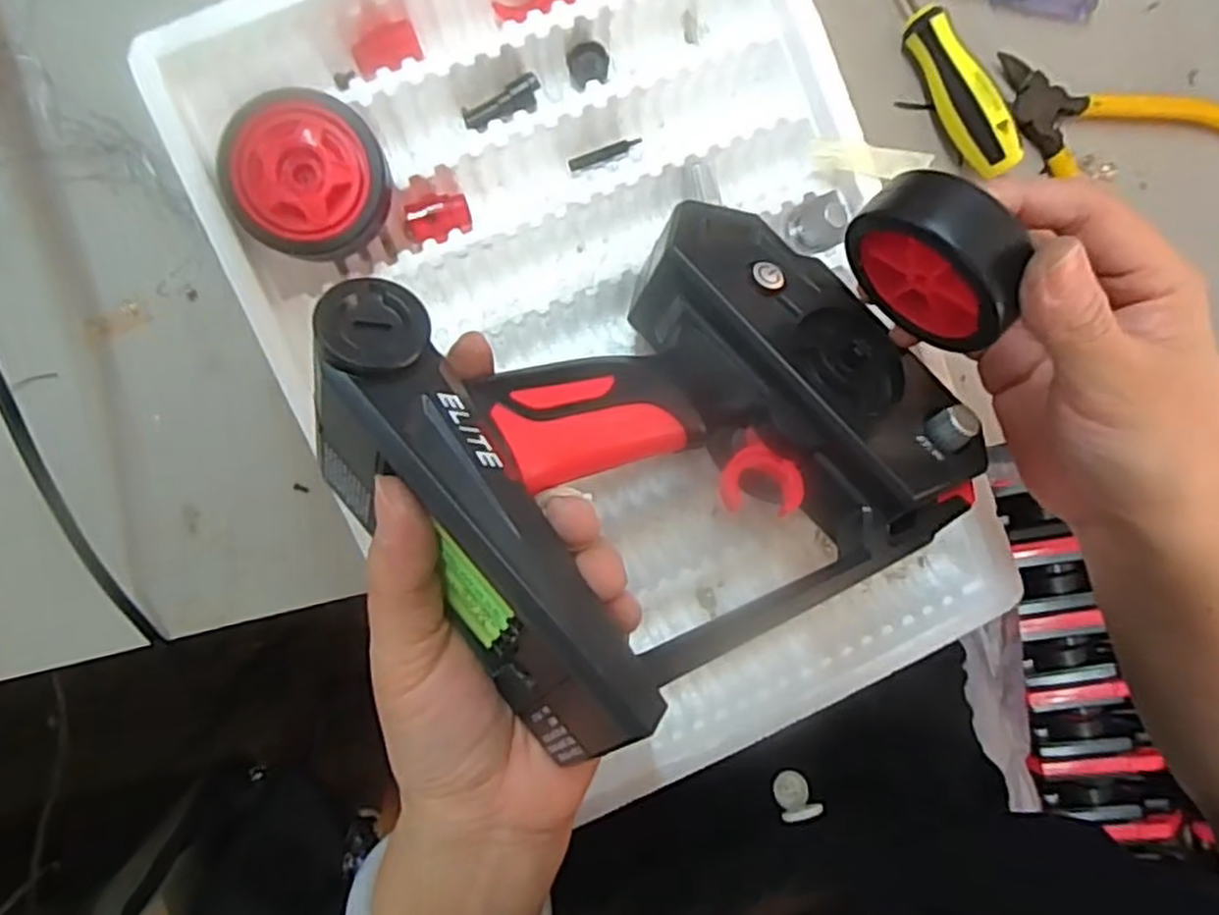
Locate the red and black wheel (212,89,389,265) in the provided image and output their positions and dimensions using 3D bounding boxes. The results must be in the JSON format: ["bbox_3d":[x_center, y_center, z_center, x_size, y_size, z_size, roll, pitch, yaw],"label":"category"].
[{"bbox_3d":[-0.111,-0.104,0.278,0.054,0.023,0.058,-1,95,-8],"label":"red and black wheel"}]

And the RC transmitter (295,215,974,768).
[{"bbox_3d":[0.032,-0.016,0.239,0.194,0.089,0.133,-23,98,-5],"label":"RC transmitter"}]

